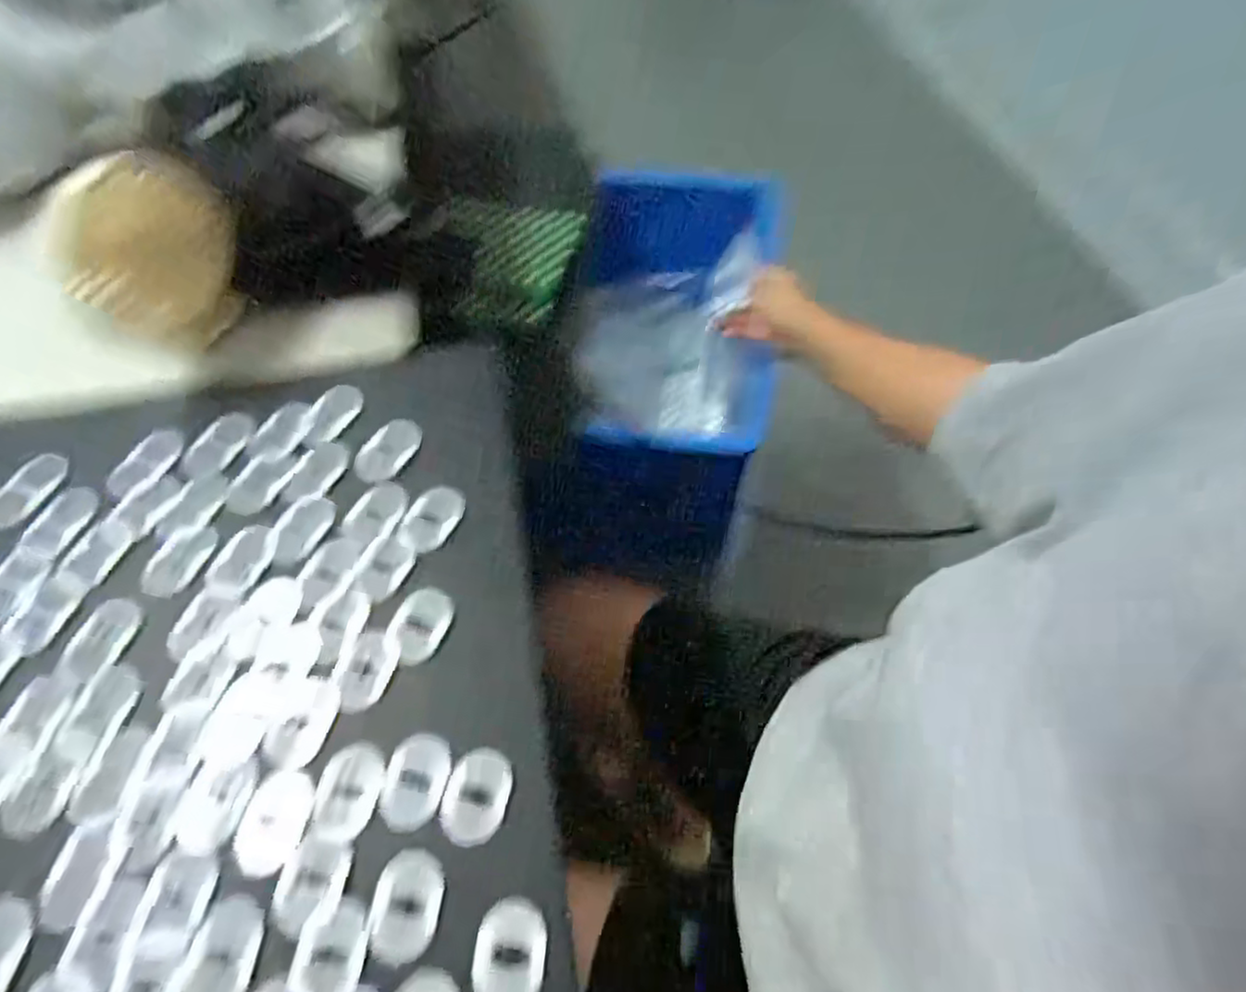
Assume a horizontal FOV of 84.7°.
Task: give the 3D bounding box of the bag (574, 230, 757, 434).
[{"bbox_3d":[0.047,-0.192,0.856,0.191,0.255,0.104,11,61,4],"label":"bag"}]

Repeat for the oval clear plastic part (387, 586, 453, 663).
[{"bbox_3d":[-0.103,0.064,0.345,0.029,0.005,0.038,21,63,10],"label":"oval clear plastic part"}]

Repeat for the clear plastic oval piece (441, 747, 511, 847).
[{"bbox_3d":[-0.065,0.134,0.306,0.027,0.005,0.039,11,61,4],"label":"clear plastic oval piece"}]

